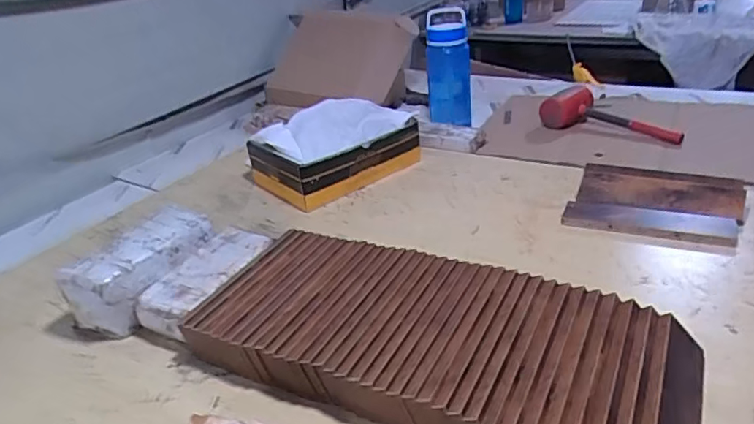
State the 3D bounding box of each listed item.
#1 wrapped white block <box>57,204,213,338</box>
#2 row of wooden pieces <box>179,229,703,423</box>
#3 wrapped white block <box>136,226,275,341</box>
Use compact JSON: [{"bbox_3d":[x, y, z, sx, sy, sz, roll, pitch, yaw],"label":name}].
[{"bbox_3d":[-0.345,0.089,0.842,0.118,0.104,0.221,17,38,36],"label":"wrapped white block"},{"bbox_3d":[0.060,0.151,0.672,0.568,0.066,0.249,9,33,29],"label":"row of wooden pieces"},{"bbox_3d":[-0.242,0.106,0.831,0.108,0.066,0.211,10,33,30],"label":"wrapped white block"}]

